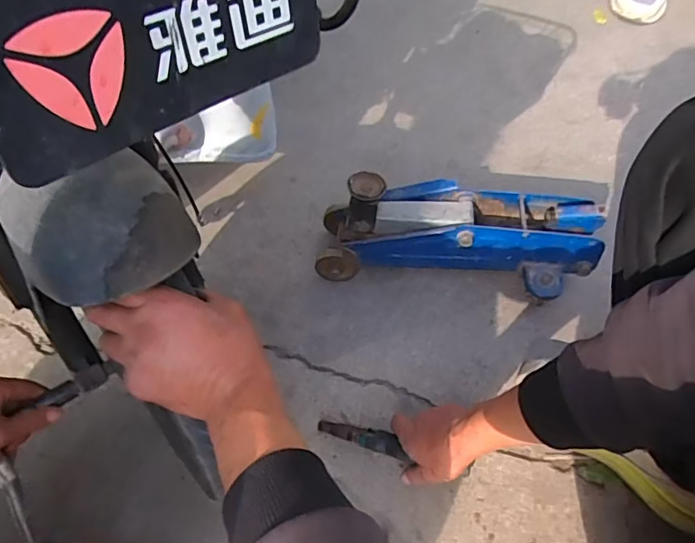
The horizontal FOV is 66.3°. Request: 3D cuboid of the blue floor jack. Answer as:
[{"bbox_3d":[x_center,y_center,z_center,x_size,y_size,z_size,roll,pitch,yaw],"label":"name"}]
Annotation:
[{"bbox_3d":[0.160,-0.055,0.797,0.390,0.155,0.123,10,53,5],"label":"blue floor jack"}]

